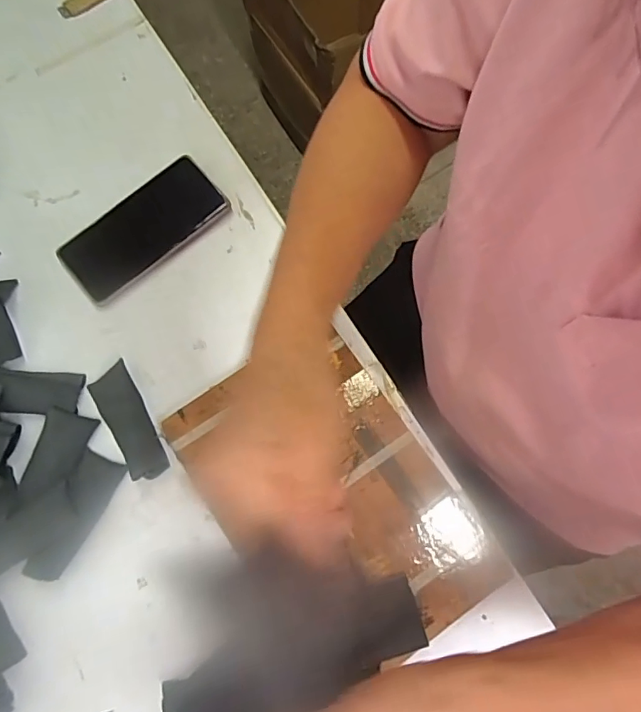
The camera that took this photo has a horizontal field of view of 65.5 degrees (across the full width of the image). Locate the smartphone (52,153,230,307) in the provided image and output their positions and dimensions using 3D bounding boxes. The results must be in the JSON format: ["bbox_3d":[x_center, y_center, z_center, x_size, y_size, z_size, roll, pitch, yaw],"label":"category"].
[{"bbox_3d":[-0.172,-0.124,0.483,0.161,0.012,0.077,-40,79,-7],"label":"smartphone"}]

